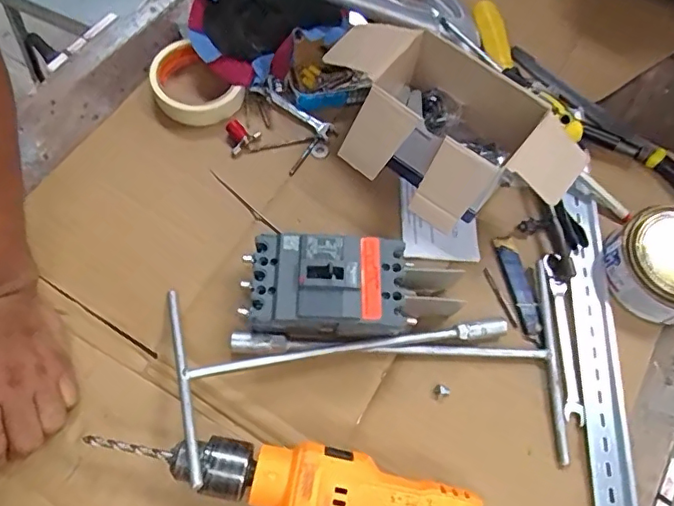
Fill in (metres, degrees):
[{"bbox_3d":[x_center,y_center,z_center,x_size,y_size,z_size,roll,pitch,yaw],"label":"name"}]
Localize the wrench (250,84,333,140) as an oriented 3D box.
[{"bbox_3d":[-0.048,-0.151,0.589,0.095,0.004,0.016,34,96,6],"label":"wrench"}]

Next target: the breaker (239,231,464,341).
[{"bbox_3d":[0.014,0.030,0.479,0.186,0.068,0.078,0,64,-5],"label":"breaker"}]

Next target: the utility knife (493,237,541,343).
[{"bbox_3d":[0.172,0.031,0.523,0.022,0.006,0.102,-7,66,-9],"label":"utility knife"}]

